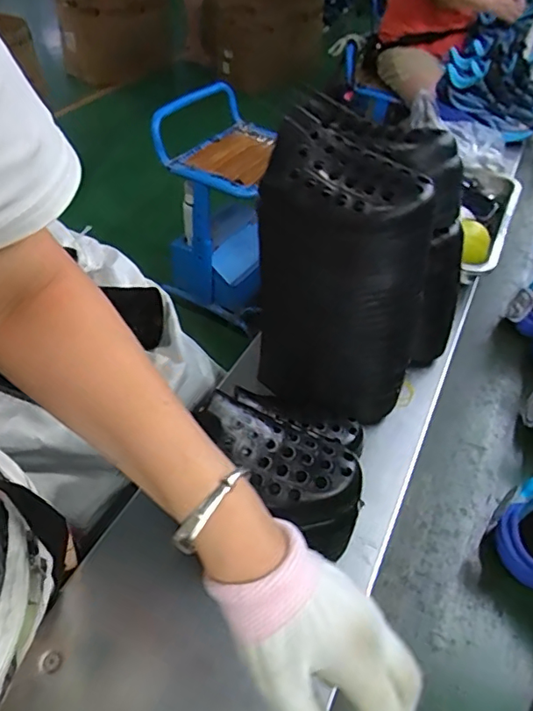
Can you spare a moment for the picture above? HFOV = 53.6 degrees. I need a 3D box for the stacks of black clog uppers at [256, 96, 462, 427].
[{"bbox_3d":[0.101,-0.088,0.557,0.195,0.264,0.150,23,47,16],"label":"stacks of black clog uppers"}]

